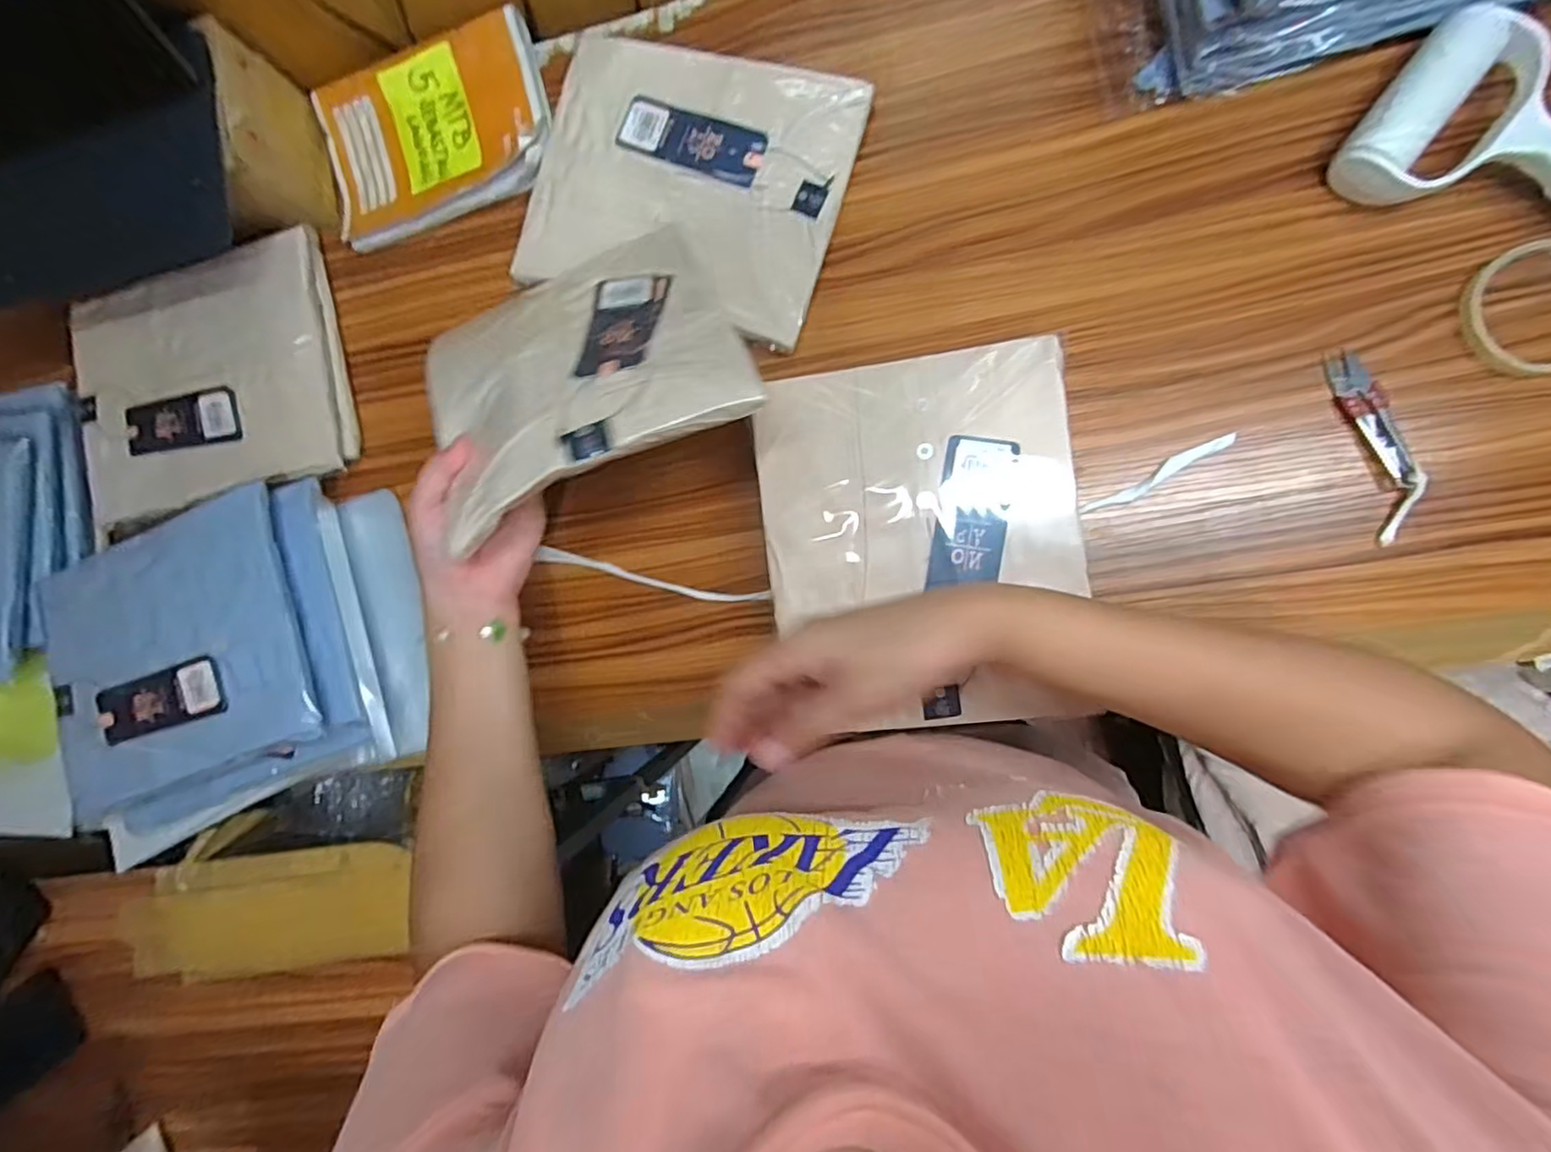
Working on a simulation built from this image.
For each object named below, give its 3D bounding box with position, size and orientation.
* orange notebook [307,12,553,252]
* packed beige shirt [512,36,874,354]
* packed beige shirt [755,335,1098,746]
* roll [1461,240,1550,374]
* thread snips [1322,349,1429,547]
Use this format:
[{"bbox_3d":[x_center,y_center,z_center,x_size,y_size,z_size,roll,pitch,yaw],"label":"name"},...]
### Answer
[{"bbox_3d":[-0.296,-0.382,0.567,0.205,0.023,0.141,-14,87,9],"label":"orange notebook"},{"bbox_3d":[-0.072,-0.309,0.523,0.248,0.019,0.203,17,92,10],"label":"packed beige shirt"},{"bbox_3d":[0.096,-0.021,0.438,0.202,0.017,0.244,-7,88,10],"label":"packed beige shirt"},{"bbox_3d":[0.501,-0.174,0.425,0.086,0.018,0.082,0,89,10],"label":"roll"},{"bbox_3d":[0.410,-0.091,0.443,0.031,0.011,0.133,-14,87,9],"label":"thread snips"}]

